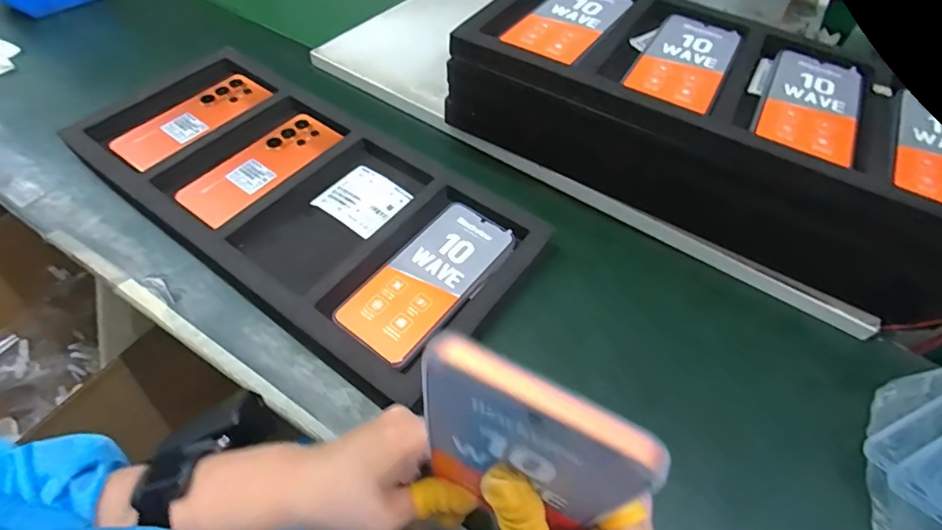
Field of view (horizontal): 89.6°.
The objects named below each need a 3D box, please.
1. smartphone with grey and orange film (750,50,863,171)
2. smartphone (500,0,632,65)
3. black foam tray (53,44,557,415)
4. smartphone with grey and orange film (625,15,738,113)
[{"bbox_3d":[0.303,-0.145,0.422,0.075,0.005,0.152,28,56,14],"label":"smartphone with grey and orange film"},{"bbox_3d":[0.102,-0.248,0.479,0.074,0.005,0.154,32,57,17],"label":"smartphone"},{"bbox_3d":[-0.177,-0.073,0.485,0.474,0.032,0.209,33,57,17],"label":"black foam tray"},{"bbox_3d":[0.202,-0.194,0.447,0.074,0.005,0.153,27,56,14],"label":"smartphone with grey and orange film"}]

